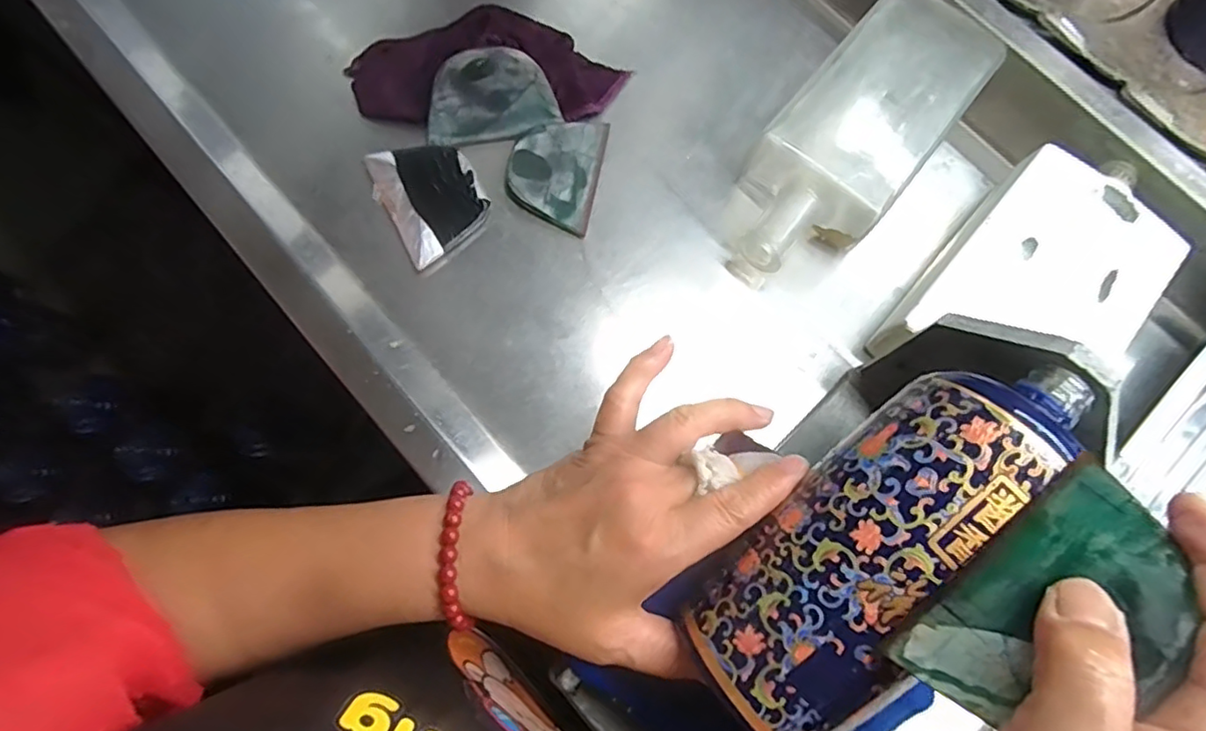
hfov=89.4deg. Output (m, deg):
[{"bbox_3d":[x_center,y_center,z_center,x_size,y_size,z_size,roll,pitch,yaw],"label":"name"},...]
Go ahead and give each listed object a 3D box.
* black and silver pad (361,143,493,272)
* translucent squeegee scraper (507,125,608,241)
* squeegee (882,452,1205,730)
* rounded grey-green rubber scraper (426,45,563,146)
[{"bbox_3d":[-0.111,-0.109,0.386,0.061,0.006,0.082,-33,79,-5],"label":"black and silver pad"},{"bbox_3d":[-0.031,-0.129,0.398,0.057,0.007,0.080,11,76,3],"label":"translucent squeegee scraper"},{"bbox_3d":[0.147,0.080,0.197,0.094,0.004,0.053,-44,48,1],"label":"squeegee"},{"bbox_3d":[-0.074,-0.177,0.398,0.084,0.006,0.056,-10,102,-6],"label":"rounded grey-green rubber scraper"}]

